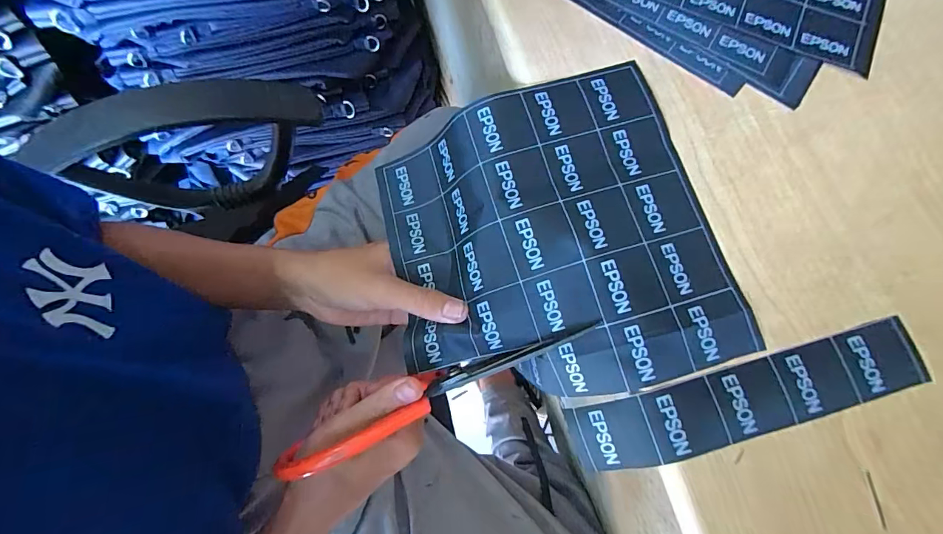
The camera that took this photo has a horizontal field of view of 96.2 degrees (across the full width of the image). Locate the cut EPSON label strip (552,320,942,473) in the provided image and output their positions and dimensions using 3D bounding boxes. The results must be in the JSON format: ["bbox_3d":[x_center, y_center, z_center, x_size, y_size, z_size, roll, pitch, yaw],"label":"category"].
[{"bbox_3d":[0.159,0.078,0.252,0.200,0.029,0.038,-15,78,-4],"label":"cut EPSON label strip"}]

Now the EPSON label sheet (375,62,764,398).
[{"bbox_3d":[0.046,-0.013,0.279,0.191,0.047,0.196,-16,78,-4],"label":"EPSON label sheet"}]

